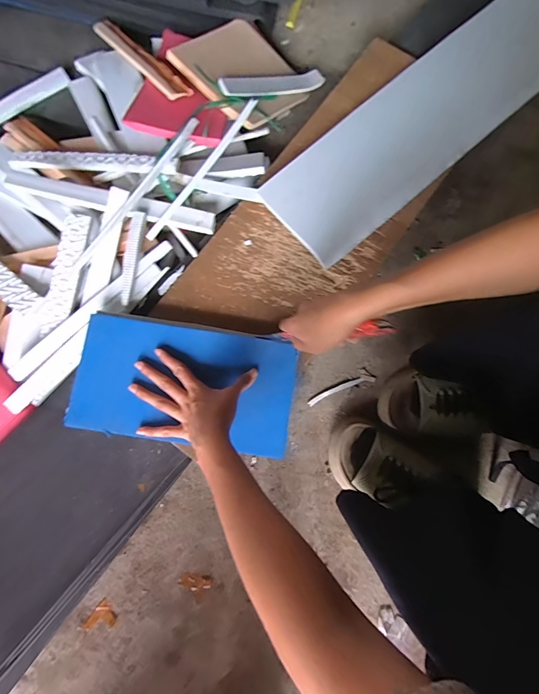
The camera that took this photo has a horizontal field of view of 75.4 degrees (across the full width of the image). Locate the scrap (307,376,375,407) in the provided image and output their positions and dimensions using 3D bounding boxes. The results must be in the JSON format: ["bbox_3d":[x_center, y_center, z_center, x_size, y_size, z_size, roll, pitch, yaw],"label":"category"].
[{"bbox_3d":[0.112,0.067,0.549,0.111,0.004,0.013,-21,80,-3],"label":"scrap"}]

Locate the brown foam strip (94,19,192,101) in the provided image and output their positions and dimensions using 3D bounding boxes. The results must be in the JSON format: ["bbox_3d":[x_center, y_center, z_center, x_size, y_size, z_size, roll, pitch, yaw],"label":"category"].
[{"bbox_3d":[-0.219,-0.481,0.575,0.037,0.013,0.291,-39,69,-6],"label":"brown foam strip"}]

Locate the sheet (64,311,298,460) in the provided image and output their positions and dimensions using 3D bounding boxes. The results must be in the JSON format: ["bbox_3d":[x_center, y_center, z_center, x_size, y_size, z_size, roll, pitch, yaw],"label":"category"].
[{"bbox_3d":[-0.112,0.046,0.463,0.283,0.016,0.155,9,80,2],"label":"sheet"}]

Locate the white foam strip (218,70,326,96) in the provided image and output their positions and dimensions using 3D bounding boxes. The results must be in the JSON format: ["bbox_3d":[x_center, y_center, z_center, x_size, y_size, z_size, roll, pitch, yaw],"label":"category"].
[{"bbox_3d":[0.006,-0.419,0.559,0.174,0.013,0.036,-16,80,-16],"label":"white foam strip"}]

